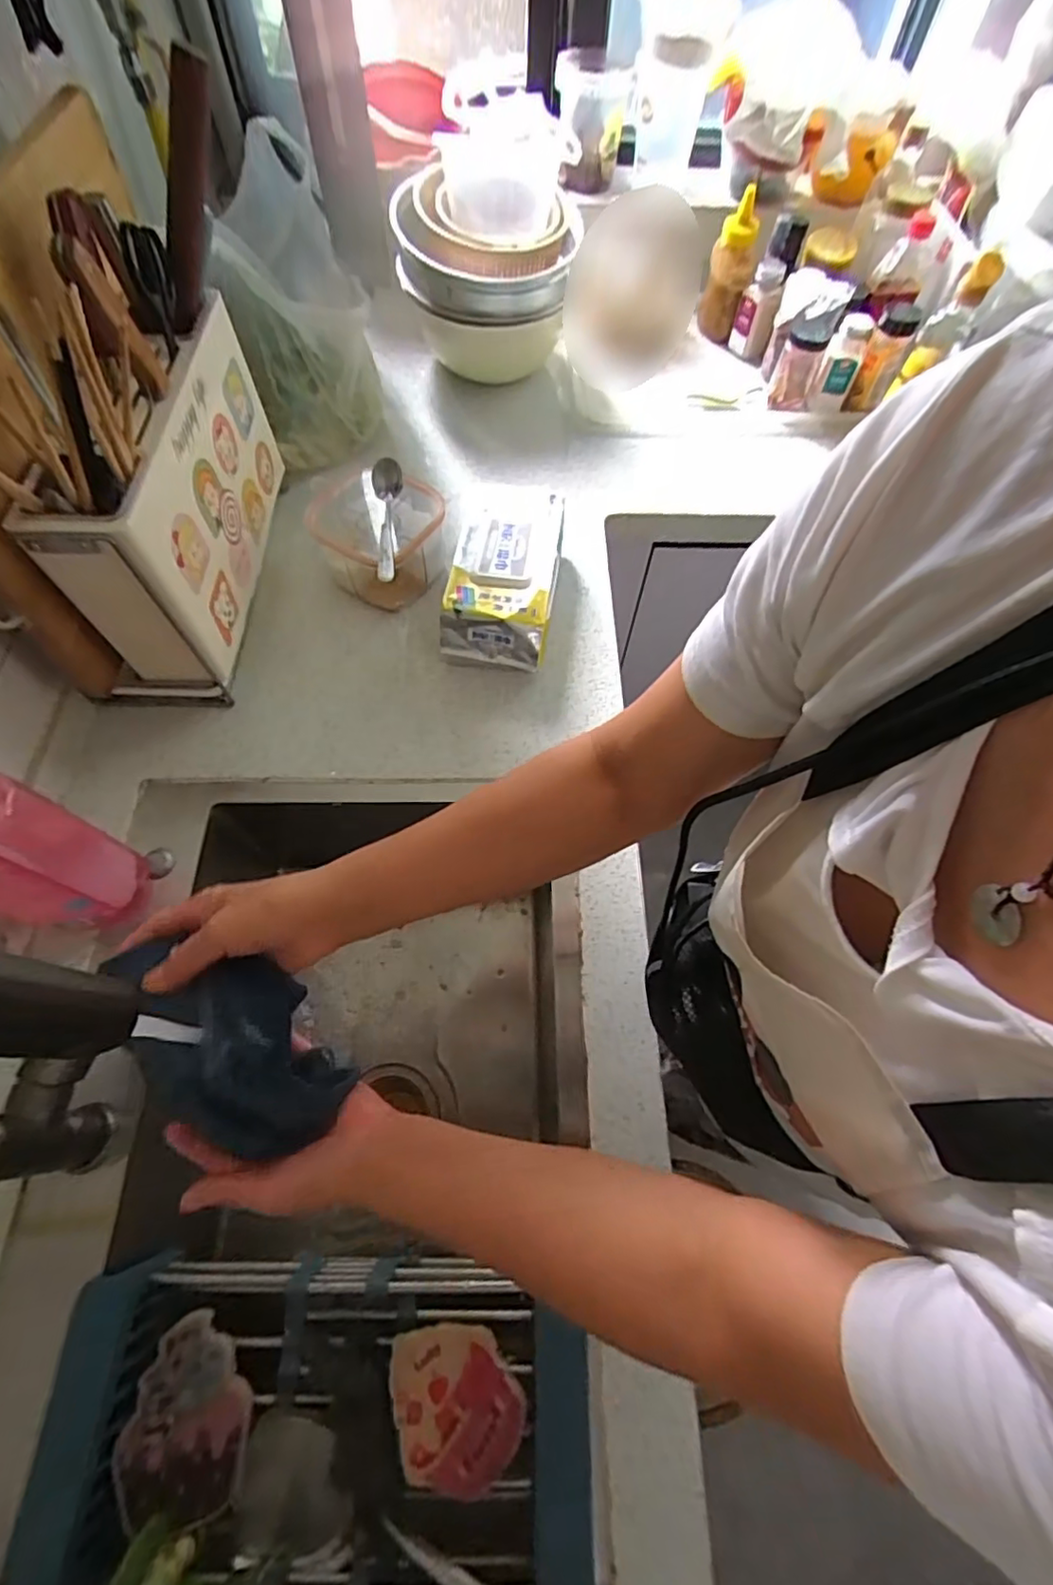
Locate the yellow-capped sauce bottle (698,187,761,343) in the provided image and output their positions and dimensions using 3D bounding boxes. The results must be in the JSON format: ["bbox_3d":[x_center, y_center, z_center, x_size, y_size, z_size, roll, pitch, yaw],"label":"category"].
[{"bbox_3d":[0.320,-0.827,0.957,0.062,0.167,0.066,16,62,6],"label":"yellow-capped sauce bottle"}]

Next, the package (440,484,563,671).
[{"bbox_3d":[-0.025,-0.254,0.723,0.119,0.085,0.241,6,61,1],"label":"package"}]

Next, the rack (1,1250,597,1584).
[{"bbox_3d":[-0.150,0.491,0.478,0.393,0.129,0.207,0,62,-2],"label":"rack"}]

